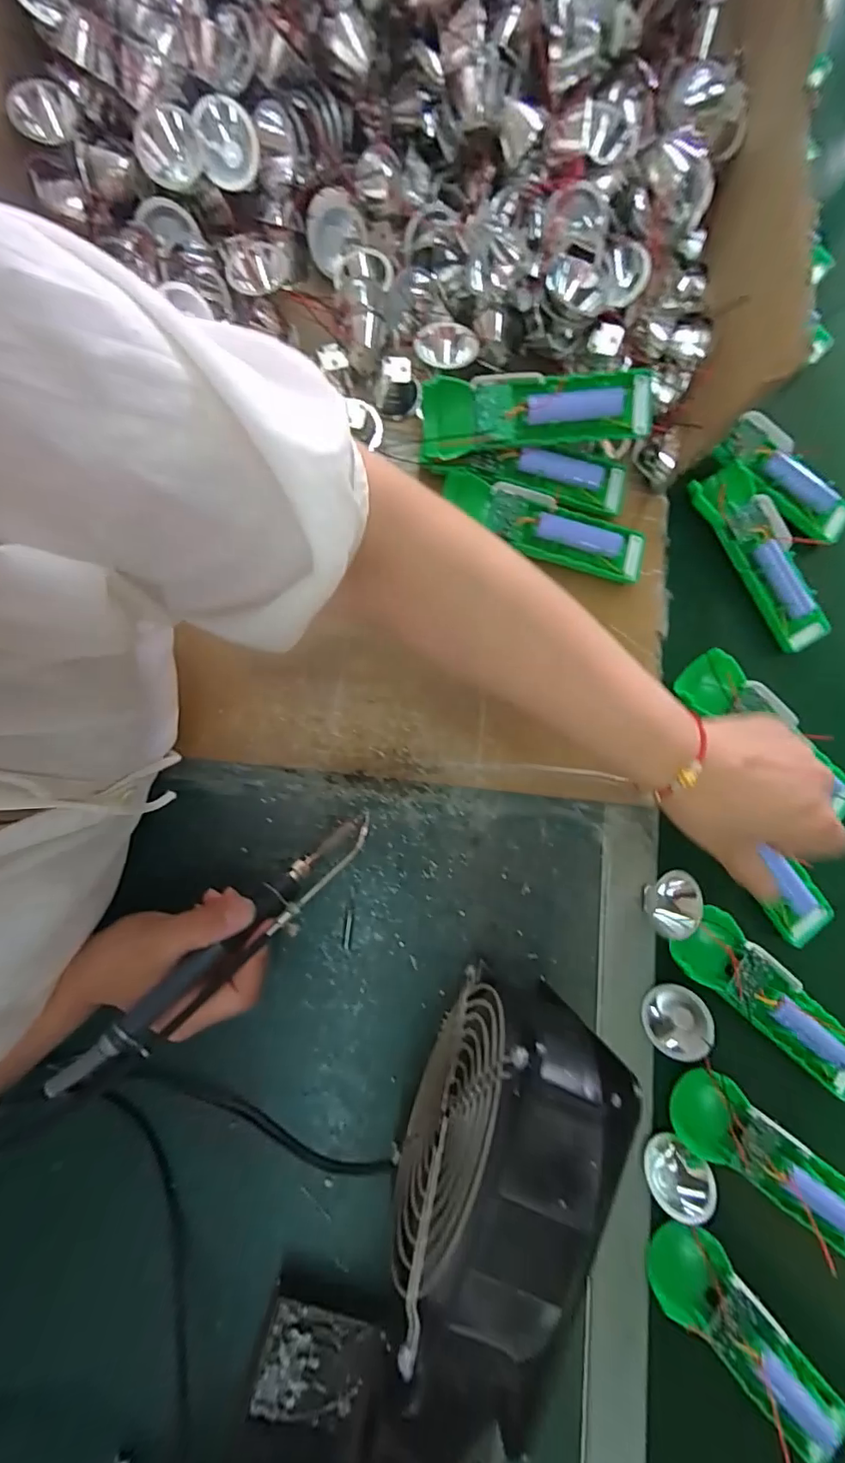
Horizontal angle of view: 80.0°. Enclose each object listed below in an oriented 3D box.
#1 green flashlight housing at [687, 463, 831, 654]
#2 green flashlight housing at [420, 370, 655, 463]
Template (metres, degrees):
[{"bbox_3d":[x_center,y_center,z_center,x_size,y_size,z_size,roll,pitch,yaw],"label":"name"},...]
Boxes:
[{"bbox_3d":[0.286,-0.148,0.423,0.047,0.026,0.164,-28,85,-8],"label":"green flashlight housing"},{"bbox_3d":[0.083,-0.236,0.367,0.166,0.028,0.047,-5,82,-5],"label":"green flashlight housing"}]

